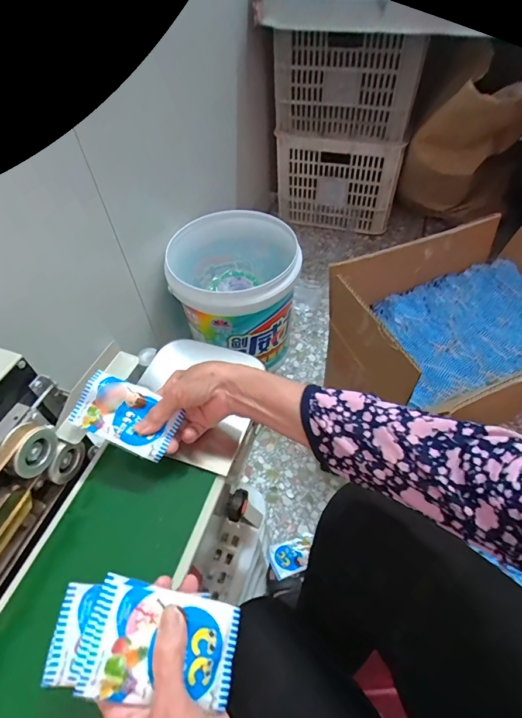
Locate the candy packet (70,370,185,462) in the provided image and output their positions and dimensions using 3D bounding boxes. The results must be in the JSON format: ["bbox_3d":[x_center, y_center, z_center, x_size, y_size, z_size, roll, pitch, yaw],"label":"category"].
[{"bbox_3d":[-0.140,0.057,0.407,0.105,0.012,0.062,24,72,1],"label":"candy packet"}]

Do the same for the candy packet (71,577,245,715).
[{"bbox_3d":[-0.065,0.204,0.277,0.101,0.007,0.064,24,52,-17],"label":"candy packet"}]

